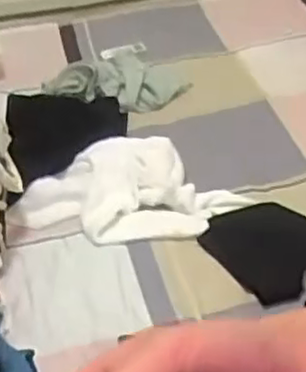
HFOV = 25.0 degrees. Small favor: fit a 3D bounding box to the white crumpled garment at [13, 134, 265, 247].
[{"bbox_3d":[-0.055,0.004,1.524,0.482,0.068,0.283,2,40,8],"label":"white crumpled garment"}]

